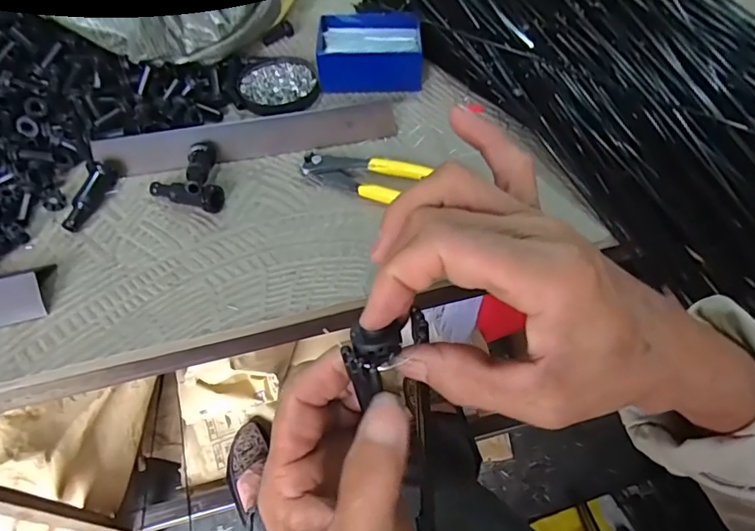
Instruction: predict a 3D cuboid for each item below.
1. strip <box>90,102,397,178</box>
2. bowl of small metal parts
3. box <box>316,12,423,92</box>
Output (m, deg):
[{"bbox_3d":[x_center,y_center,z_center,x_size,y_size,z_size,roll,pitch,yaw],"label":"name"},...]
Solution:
[{"bbox_3d":[-0.121,-0.122,0.472,0.276,0.036,0.005,-9,13,-5],"label":"strip"},{"bbox_3d":[-0.107,-0.197,0.533,0.082,0.013,0.079,-1,56,1],"label":"bowl of small metal parts"},{"bbox_3d":[-0.008,-0.231,0.534,0.110,0.043,0.084,-1,56,1],"label":"box"}]

